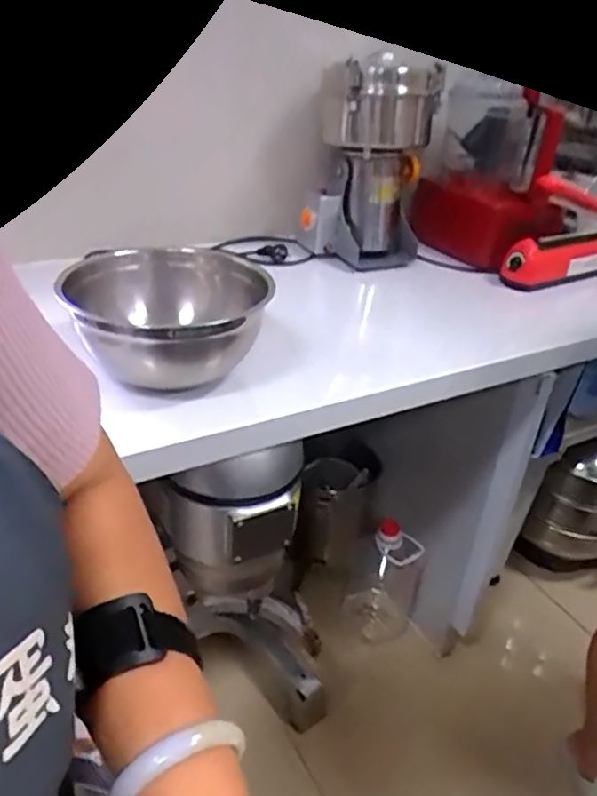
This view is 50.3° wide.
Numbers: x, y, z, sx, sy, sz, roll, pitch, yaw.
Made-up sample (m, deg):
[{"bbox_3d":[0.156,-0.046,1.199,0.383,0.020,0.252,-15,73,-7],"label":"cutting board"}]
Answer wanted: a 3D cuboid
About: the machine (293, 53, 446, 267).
[{"bbox_3d":[0.146,-0.480,1.291,0.233,0.356,0.210,7,32,4],"label":"machine"}]

